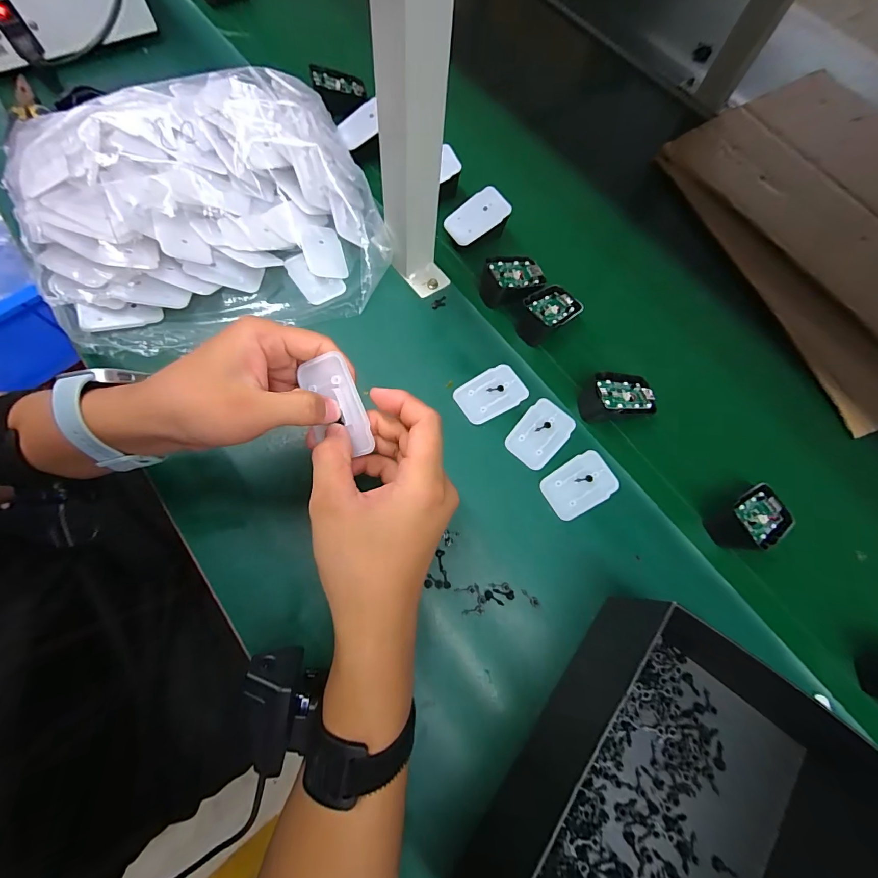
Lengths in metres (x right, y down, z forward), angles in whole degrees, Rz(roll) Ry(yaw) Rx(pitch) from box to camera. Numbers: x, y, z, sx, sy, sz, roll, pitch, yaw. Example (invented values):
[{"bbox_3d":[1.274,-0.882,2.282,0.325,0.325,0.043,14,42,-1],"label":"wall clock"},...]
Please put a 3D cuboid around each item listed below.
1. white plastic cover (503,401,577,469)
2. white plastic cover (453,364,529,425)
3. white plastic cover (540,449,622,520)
[{"bbox_3d":[0.097,-0.005,0.372,0.046,0.004,0.069,38,72,11],"label":"white plastic cover"},{"bbox_3d":[0.050,-0.044,0.382,0.069,0.004,0.043,-31,74,-13],"label":"white plastic cover"},{"bbox_3d":[0.128,0.042,0.357,0.068,0.005,0.044,-29,73,-13],"label":"white plastic cover"}]

